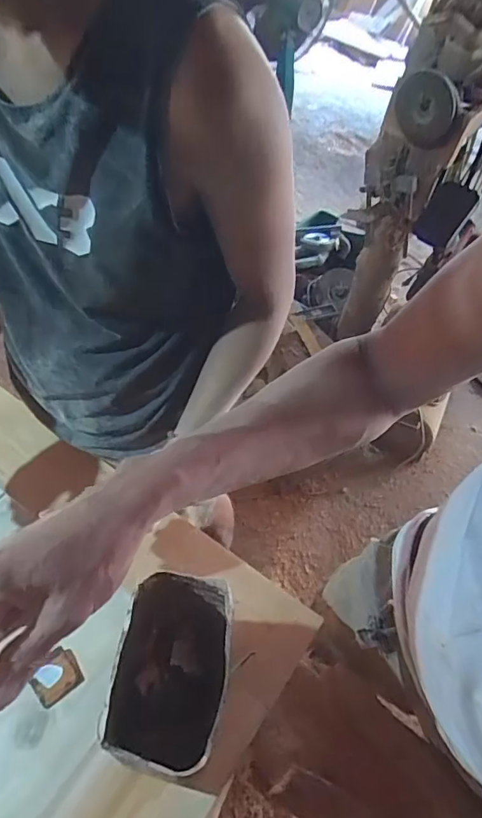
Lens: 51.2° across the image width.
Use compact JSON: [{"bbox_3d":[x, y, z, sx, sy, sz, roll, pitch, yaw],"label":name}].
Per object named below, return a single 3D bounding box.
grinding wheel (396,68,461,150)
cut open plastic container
[{"bbox_3d":[0.312,-0.504,0.849,0.101,0.107,0.029,14,29,13],"label":"grinding wheel"},{"bbox_3d":[-0.083,0.313,0.617,0.131,0.047,0.205,5,55,0],"label":"cut open plastic container"}]

